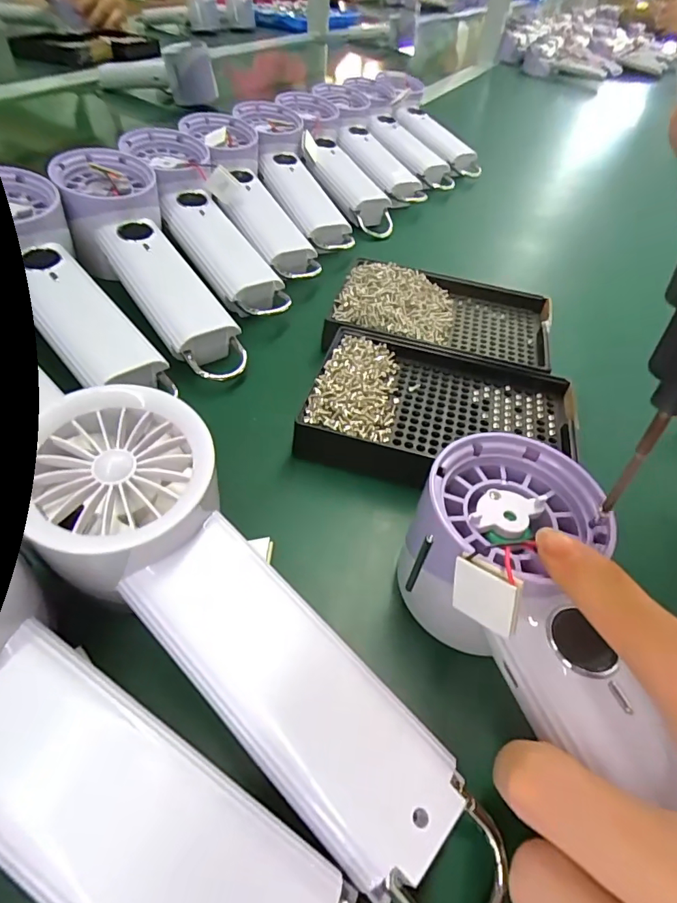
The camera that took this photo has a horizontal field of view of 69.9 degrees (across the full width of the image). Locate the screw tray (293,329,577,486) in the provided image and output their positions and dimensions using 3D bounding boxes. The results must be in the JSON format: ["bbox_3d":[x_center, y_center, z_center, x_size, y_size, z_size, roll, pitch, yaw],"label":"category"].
[{"bbox_3d":[0.056,-0.019,0.255,0.137,0.028,0.094,12,47,6],"label":"screw tray"}]

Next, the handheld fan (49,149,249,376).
[{"bbox_3d":[-0.116,-0.115,0.301,0.059,0.034,0.188,-26,70,-27],"label":"handheld fan"}]

